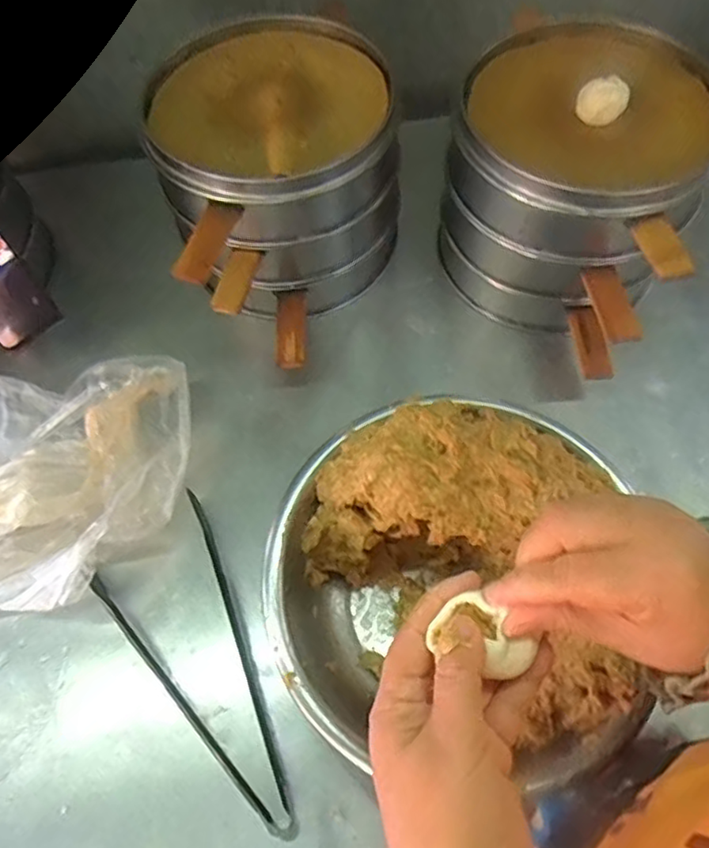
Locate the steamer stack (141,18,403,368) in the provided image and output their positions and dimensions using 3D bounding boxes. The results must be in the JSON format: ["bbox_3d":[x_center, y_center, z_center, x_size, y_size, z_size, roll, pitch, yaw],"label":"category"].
[{"bbox_3d":[-0.062,-0.225,0.631,0.219,0.200,0.277,-15,62,-5],"label":"steamer stack"}]

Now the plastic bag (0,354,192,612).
[{"bbox_3d":[-0.292,0.050,0.553,0.270,0.084,0.219,-2,61,2],"label":"plastic bag"}]

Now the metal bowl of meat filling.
[{"bbox_3d":[0.067,0.114,0.478,0.242,0.128,0.251,-1,61,2],"label":"metal bowl of meat filling"}]

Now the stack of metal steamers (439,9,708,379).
[{"bbox_3d":[0.226,-0.220,0.602,0.232,0.221,0.221,40,70,21],"label":"stack of metal steamers"}]

